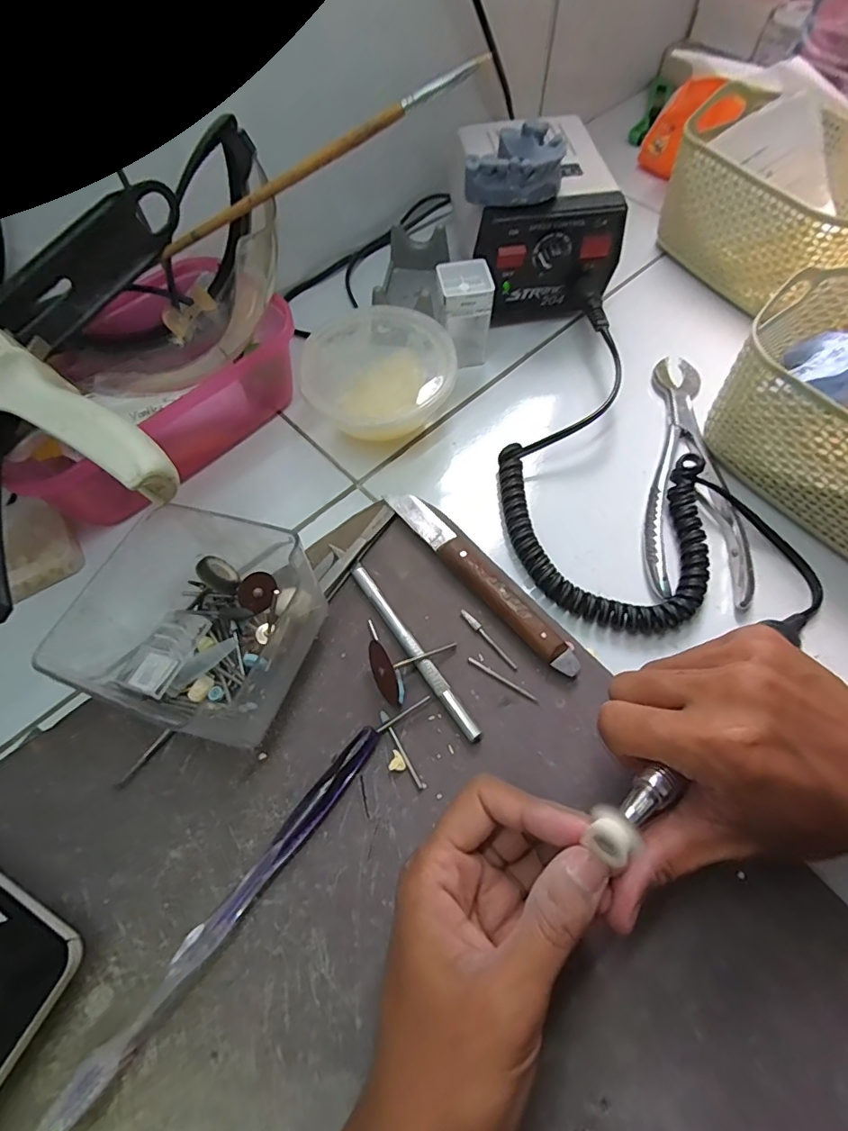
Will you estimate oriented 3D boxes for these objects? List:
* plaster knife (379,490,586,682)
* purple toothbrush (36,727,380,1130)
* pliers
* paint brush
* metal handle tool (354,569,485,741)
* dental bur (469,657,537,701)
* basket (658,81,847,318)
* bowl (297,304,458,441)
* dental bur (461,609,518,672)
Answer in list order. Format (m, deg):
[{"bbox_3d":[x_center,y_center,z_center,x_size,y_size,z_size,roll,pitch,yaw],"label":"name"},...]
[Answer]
[{"bbox_3d":[0.031,0.005,0.295,0.020,0.014,0.150,-36,68,-16],"label":"plaster knife"},{"bbox_3d":[-0.083,0.149,0.222,0.013,0.020,0.185,34,69,17],"label":"purple toothbrush"},{"bbox_3d":[0.173,-0.066,0.329,0.049,0.012,0.193,6,64,5],"label":"pliers"},{"bbox_3d":[-0.060,-0.207,0.262,0.194,0.007,0.010,-16,62,19],"label":"paint brush"},{"bbox_3d":[-0.006,0.045,0.280,0.008,0.007,0.117,-32,67,-14],"label":"metal handle tool"},{"bbox_3d":[0.042,0.061,0.272,0.041,0.004,0.004,30,68,15],"label":"dental bur"},{"bbox_3d":[0.284,-0.279,0.392,0.130,0.095,0.158,-29,66,-12],"label":"basket"},{"bbox_3d":[-0.033,-0.131,0.351,0.099,0.042,0.097,-1,63,1],"label":"bowl"},{"bbox_3d":[0.036,0.040,0.282,0.005,0.004,0.044,-38,69,-16],"label":"dental bur"}]

